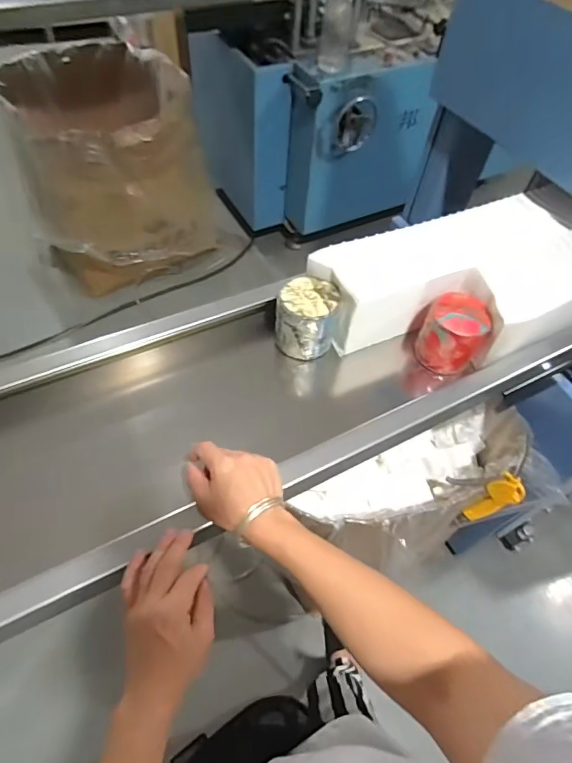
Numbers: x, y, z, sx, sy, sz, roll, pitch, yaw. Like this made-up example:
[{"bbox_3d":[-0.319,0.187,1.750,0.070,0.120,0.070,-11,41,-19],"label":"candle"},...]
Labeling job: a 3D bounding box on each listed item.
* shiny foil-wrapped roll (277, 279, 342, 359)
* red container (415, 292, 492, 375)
[{"bbox_3d":[0.029,-0.093,0.680,0.086,0.092,0.081,13,54,5],"label":"shiny foil-wrapped roll"},{"bbox_3d":[0.248,-0.068,0.686,0.087,0.099,0.080,2,54,-3],"label":"red container"}]

